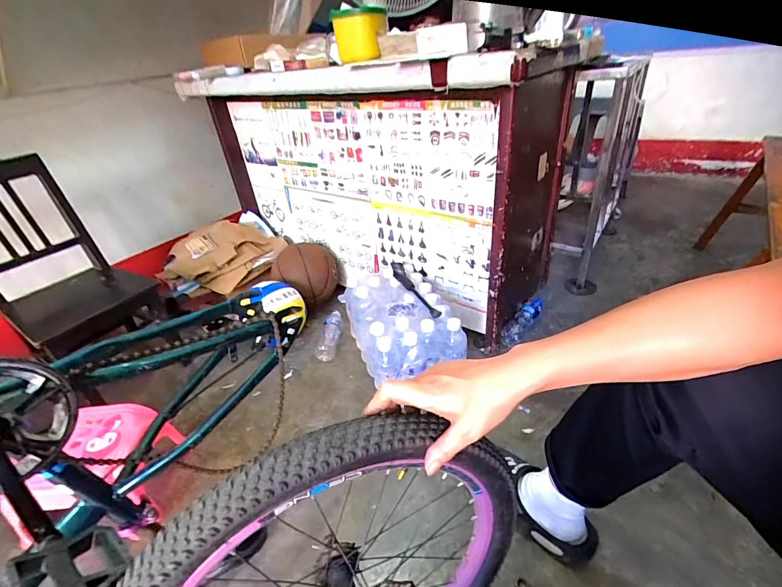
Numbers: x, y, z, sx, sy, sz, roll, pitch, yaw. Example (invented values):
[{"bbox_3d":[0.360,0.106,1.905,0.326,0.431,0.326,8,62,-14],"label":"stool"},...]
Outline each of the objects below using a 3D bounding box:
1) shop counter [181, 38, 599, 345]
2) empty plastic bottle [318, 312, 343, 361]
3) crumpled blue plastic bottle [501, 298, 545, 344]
[{"bbox_3d":[-0.067,-0.373,1.241,1.124,0.696,0.490,20,42,33],"label":"shop counter"},{"bbox_3d":[-0.190,0.131,1.212,0.059,0.056,0.208,-2,34,5],"label":"empty plastic bottle"},{"bbox_3d":[0.412,0.090,1.165,0.064,0.060,0.201,18,41,31],"label":"crumpled blue plastic bottle"}]

